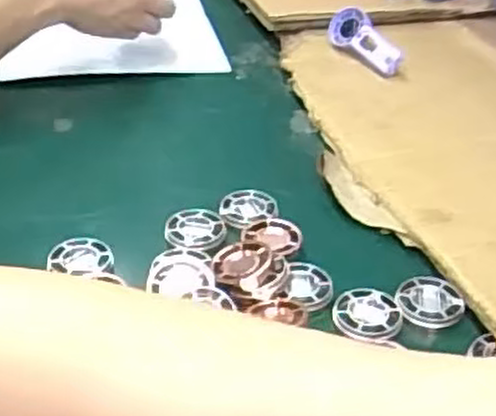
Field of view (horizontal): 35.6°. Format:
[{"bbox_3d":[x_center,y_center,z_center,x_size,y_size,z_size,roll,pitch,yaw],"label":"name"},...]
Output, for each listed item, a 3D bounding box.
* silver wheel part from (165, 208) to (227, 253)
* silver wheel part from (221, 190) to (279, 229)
[{"bbox_3d":[-0.035,0.013,0.509,0.040,0.004,0.041,1,35,-4],"label":"silver wheel part"},{"bbox_3d":[0.001,0.000,0.531,0.039,0.007,0.035,-5,35,-12],"label":"silver wheel part"}]

